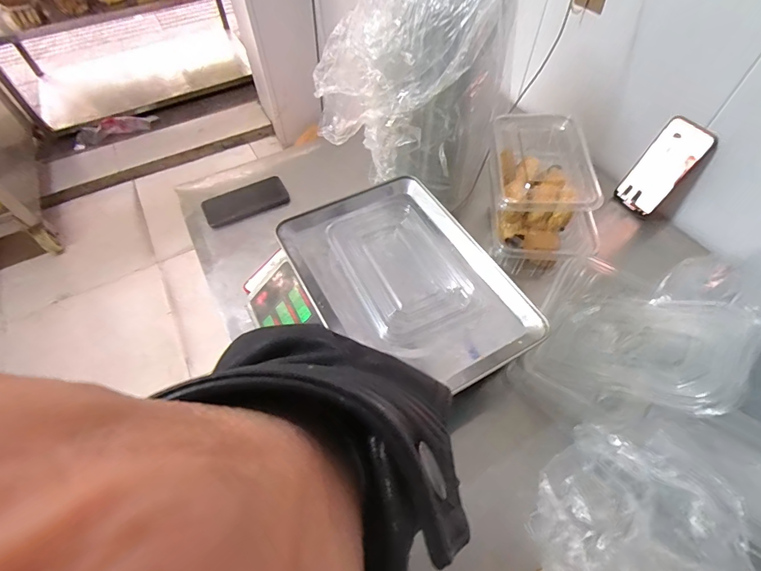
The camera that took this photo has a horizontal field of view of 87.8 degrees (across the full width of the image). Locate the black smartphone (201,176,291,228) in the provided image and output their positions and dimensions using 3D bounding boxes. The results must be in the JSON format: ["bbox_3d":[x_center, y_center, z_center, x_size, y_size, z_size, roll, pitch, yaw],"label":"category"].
[{"bbox_3d":[-0.267,-0.168,0.786,0.161,0.011,0.087,-26,60,-15],"label":"black smartphone"}]

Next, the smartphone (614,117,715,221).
[{"bbox_3d":[0.496,-0.206,0.701,0.009,0.164,0.082,-13,53,-29],"label":"smartphone"}]

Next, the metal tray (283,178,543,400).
[{"bbox_3d":[0.034,-0.013,0.528,0.239,0.024,0.325,-27,60,-16],"label":"metal tray"}]

